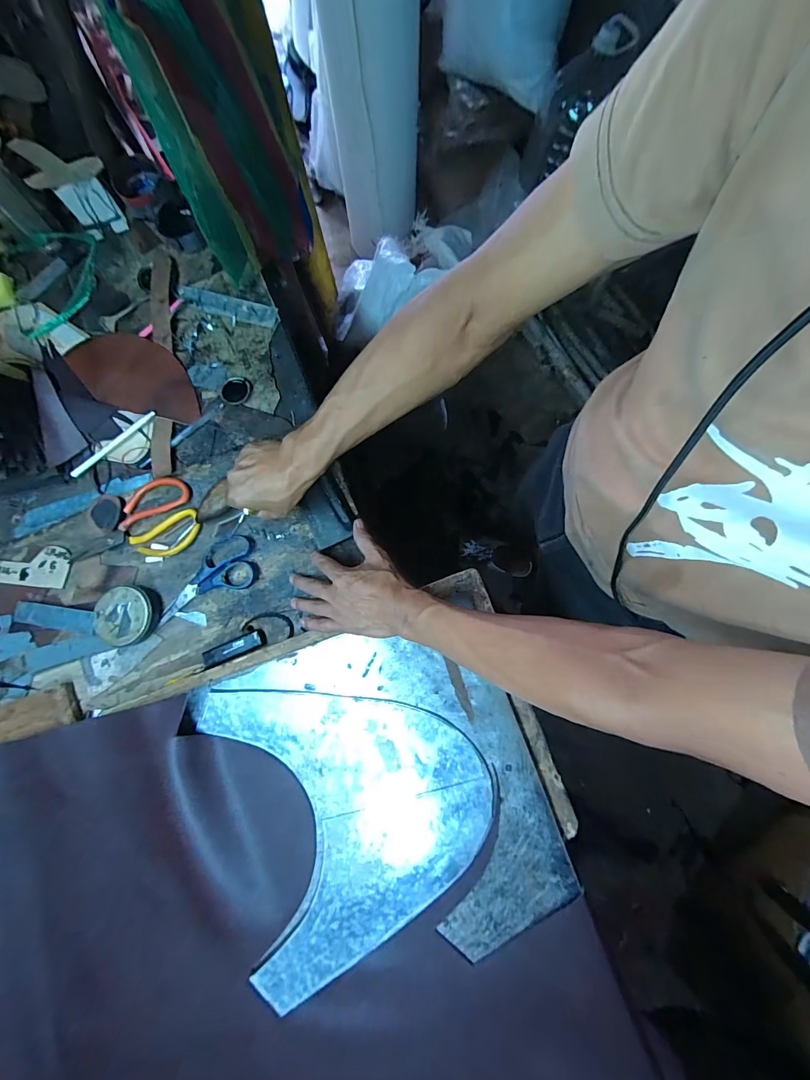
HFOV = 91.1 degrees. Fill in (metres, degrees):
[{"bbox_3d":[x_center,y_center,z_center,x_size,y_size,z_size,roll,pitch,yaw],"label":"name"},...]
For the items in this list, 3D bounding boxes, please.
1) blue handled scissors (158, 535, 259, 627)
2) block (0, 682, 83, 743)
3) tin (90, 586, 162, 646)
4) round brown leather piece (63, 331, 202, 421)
[{"bbox_3d":[-0.265,0.049,0.522,0.149,0.010,0.073,-27,83,-3],"label":"blue handled scissors"},{"bbox_3d":[-0.494,0.228,0.507,0.141,0.021,0.049,-17,82,-2],"label":"block"},{"bbox_3d":[-0.357,0.097,0.513,0.076,0.017,0.073,-7,78,-1],"label":"tin"},{"bbox_3d":[-0.396,-0.244,0.588,0.210,0.009,0.108,14,82,2],"label":"round brown leather piece"}]

